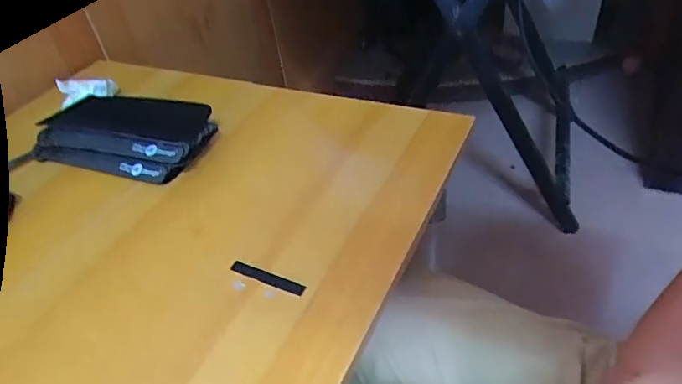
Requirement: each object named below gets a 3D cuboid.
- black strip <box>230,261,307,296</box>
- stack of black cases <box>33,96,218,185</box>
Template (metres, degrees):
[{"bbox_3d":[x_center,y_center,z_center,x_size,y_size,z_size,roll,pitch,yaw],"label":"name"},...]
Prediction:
[{"bbox_3d":[-0.060,0.068,0.400,0.069,0.004,0.010,15,47,25],"label":"black strip"},{"bbox_3d":[-0.236,-0.064,0.546,0.208,0.042,0.092,12,46,20],"label":"stack of black cases"}]

